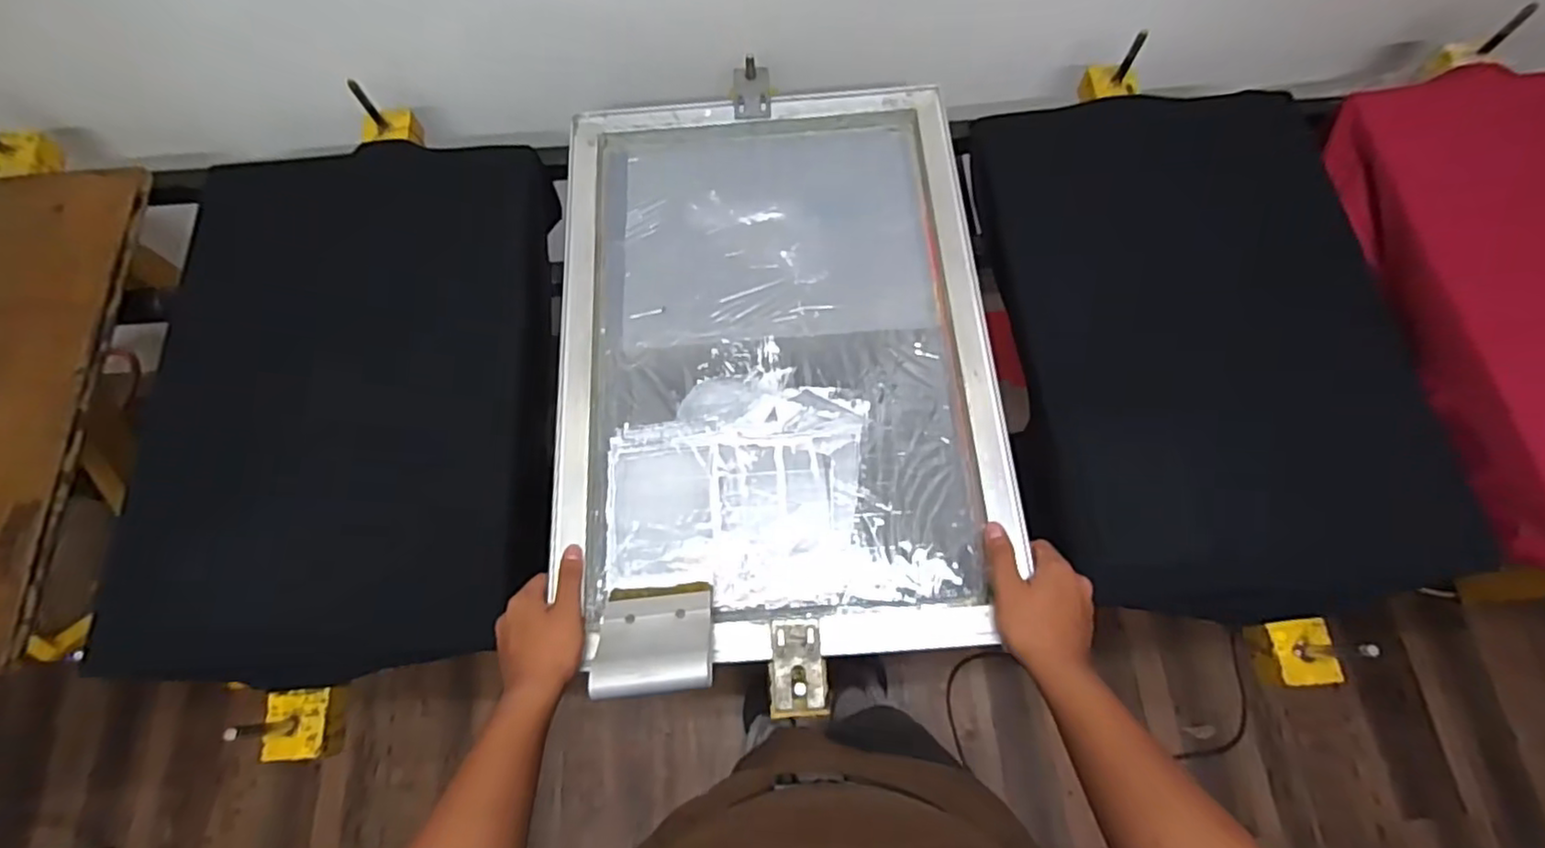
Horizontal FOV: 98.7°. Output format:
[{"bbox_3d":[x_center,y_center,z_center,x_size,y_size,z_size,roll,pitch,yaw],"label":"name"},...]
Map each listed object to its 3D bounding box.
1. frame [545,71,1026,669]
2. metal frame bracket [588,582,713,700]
[{"bbox_3d":[0.004,-0.092,0.734,0.465,0.042,0.647,-4,70,-1],"label":"frame"},{"bbox_3d":[-0.105,0.189,0.595,0.103,0.018,0.123,-3,30,-2],"label":"metal frame bracket"}]

